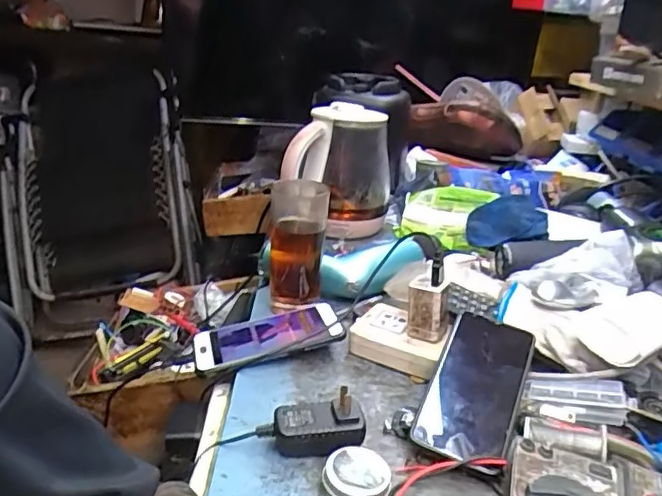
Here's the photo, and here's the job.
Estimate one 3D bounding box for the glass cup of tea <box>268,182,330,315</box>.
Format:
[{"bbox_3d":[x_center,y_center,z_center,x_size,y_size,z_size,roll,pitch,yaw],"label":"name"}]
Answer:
[{"bbox_3d":[-0.040,-0.013,0.683,0.063,0.136,0.065,3,23,-4],"label":"glass cup of tea"}]

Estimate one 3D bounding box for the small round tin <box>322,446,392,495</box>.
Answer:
[{"bbox_3d":[0.020,0.176,0.436,0.048,0.023,0.047,4,23,-2],"label":"small round tin"}]

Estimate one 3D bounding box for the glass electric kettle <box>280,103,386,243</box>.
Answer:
[{"bbox_3d":[0.013,-0.123,0.903,0.154,0.193,0.109,8,23,7],"label":"glass electric kettle"}]

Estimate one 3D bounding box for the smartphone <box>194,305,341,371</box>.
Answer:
[{"bbox_3d":[-0.067,0.094,0.613,0.152,0.010,0.072,-13,23,-13],"label":"smartphone"}]

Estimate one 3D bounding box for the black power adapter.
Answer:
[{"bbox_3d":[-0.015,0.144,0.470,0.083,0.049,0.032,4,23,-2],"label":"black power adapter"}]

